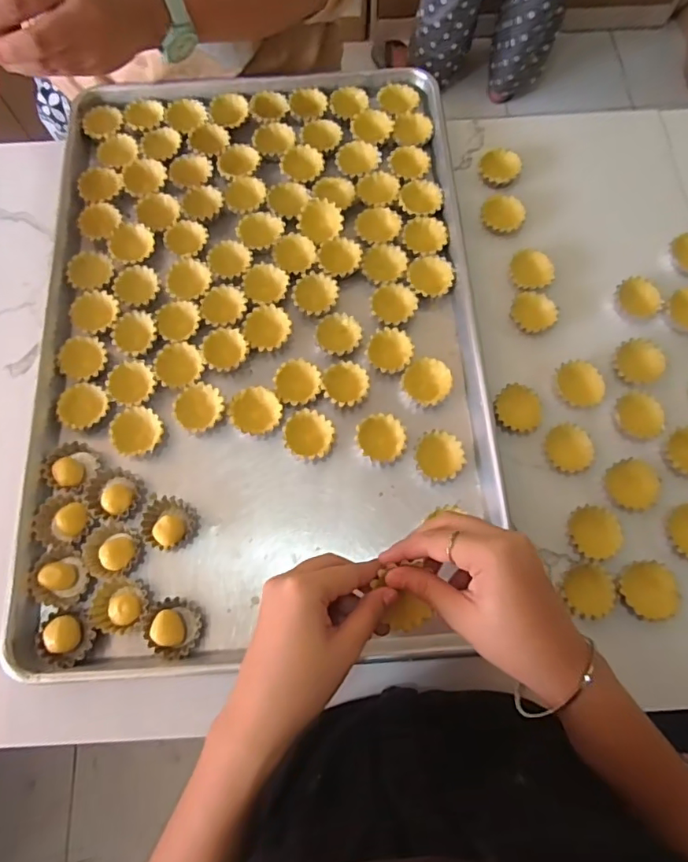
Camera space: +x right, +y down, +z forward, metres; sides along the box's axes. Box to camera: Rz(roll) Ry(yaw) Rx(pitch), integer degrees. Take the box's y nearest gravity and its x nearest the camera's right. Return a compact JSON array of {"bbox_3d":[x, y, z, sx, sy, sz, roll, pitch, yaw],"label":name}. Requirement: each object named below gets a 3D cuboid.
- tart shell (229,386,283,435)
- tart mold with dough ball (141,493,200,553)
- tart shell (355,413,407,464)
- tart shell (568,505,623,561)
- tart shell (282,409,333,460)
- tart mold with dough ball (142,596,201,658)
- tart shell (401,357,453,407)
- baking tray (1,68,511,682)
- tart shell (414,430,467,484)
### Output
[{"bbox_3d":[-0.079,-0.017,0.473,0.043,0.017,0.045,0,72,0],"label":"tart shell"},{"bbox_3d":[-0.148,0.078,0.443,0.044,0.018,0.045,0,72,0],"label":"tart mold with dough ball"},{"bbox_3d":[0.033,0.007,0.464,0.042,0.019,0.038,9,72,3],"label":"tart shell"},{"bbox_3d":[0.206,0.085,0.431,0.038,0.017,0.043,2,72,0],"label":"tart shell"},{"bbox_3d":[-0.032,0.004,0.467,0.042,0.020,0.041,0,72,0],"label":"tart shell"},{"bbox_3d":[-0.136,0.156,0.415,0.042,0.013,0.043,0,72,0],"label":"tart mold with dough ball"},{"bbox_3d":[0.075,-0.043,0.481,0.043,0.023,0.043,0,72,0],"label":"tart shell"},{"bbox_3d":[-0.079,-0.103,0.504,0.400,0.031,0.604,-3,72,-1],"label":"baking tray"},{"bbox_3d":[0.083,0.023,0.460,0.041,0.020,0.045,0,72,0],"label":"tart shell"}]

